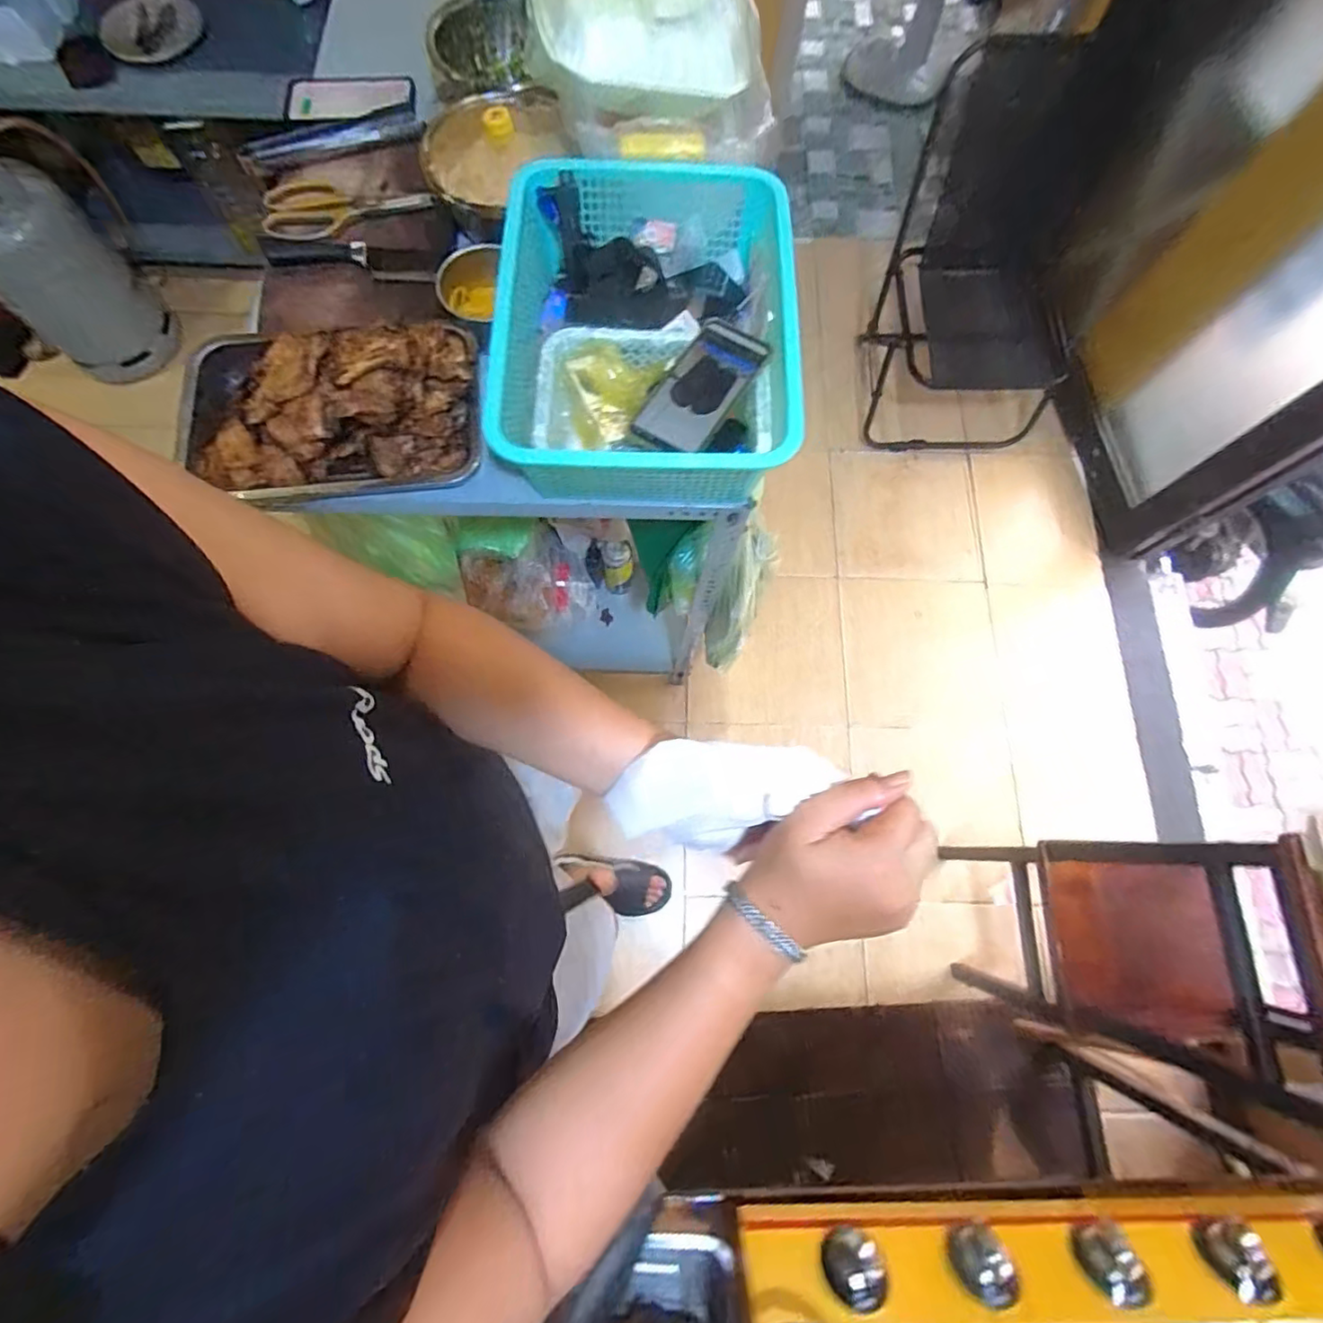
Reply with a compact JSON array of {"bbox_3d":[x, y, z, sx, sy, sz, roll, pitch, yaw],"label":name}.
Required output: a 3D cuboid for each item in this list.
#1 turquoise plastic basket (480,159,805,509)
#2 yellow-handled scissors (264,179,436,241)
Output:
[{"bbox_3d":[-0.017,-0.352,0.645,0.301,0.111,0.383,2,74,-1],"label":"turquoise plastic basket"},{"bbox_3d":[-0.388,-0.573,0.739,0.203,0.027,0.069,-12,75,-5],"label":"yellow-handled scissors"}]

